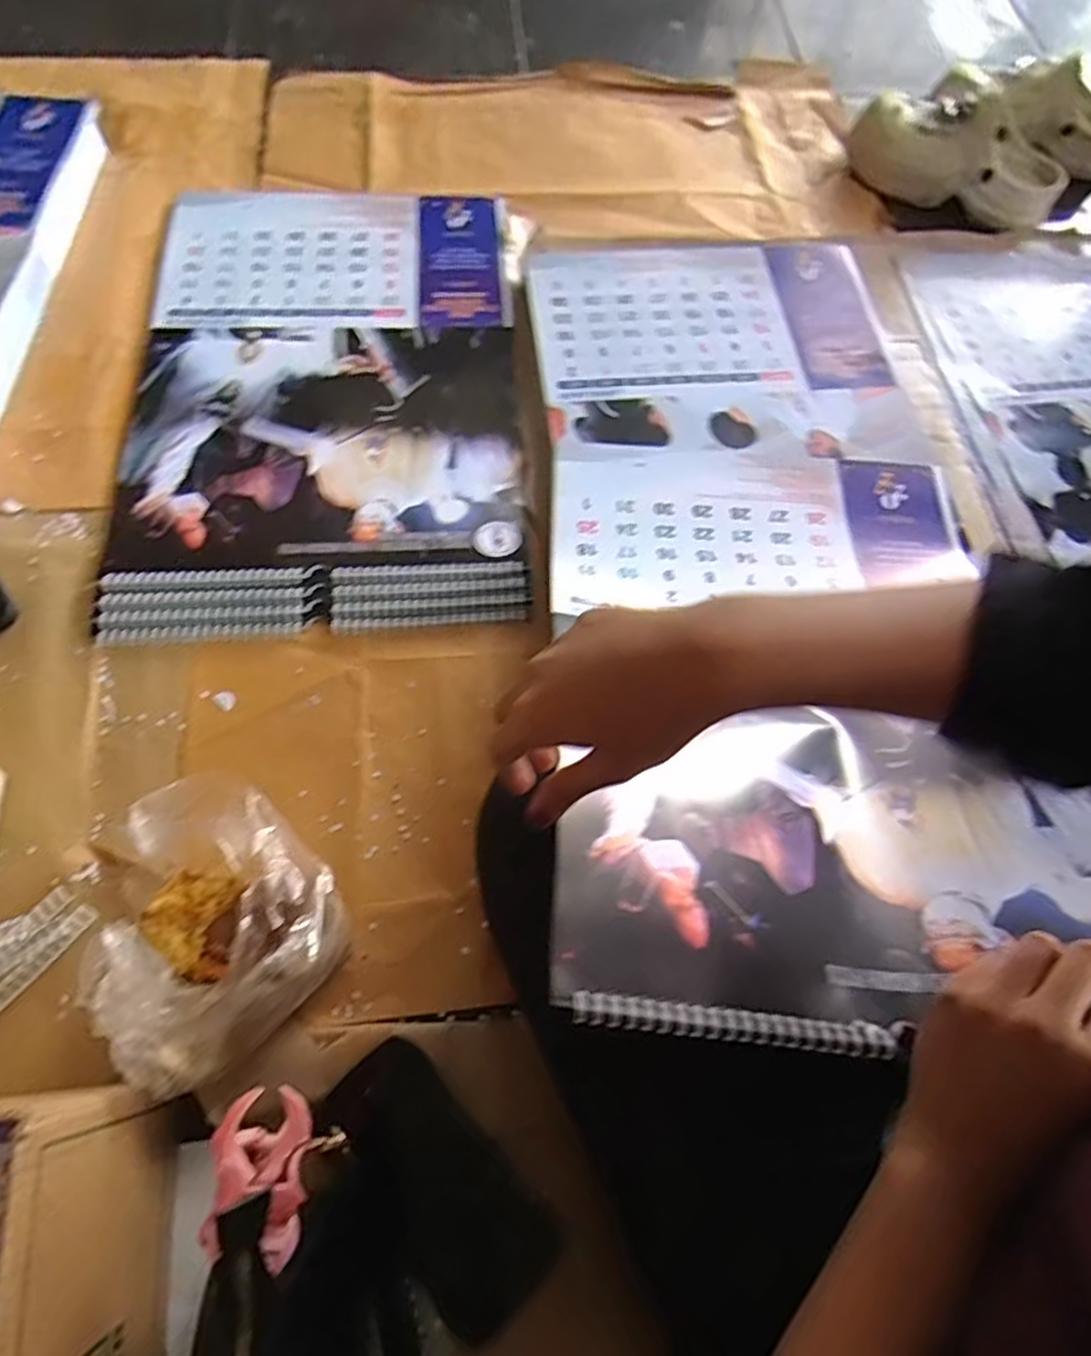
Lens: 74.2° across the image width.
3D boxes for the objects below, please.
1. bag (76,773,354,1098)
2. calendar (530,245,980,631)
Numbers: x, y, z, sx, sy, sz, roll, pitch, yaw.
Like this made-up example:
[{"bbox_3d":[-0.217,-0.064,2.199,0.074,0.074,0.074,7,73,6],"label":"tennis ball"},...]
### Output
[{"bbox_3d":[-0.228,0.160,0.472,0.158,0.110,0.168,-41,74,-19],"label":"bag"},{"bbox_3d":[0.191,-0.278,0.724,0.383,0.029,0.472,-1,66,-4],"label":"calendar"}]

